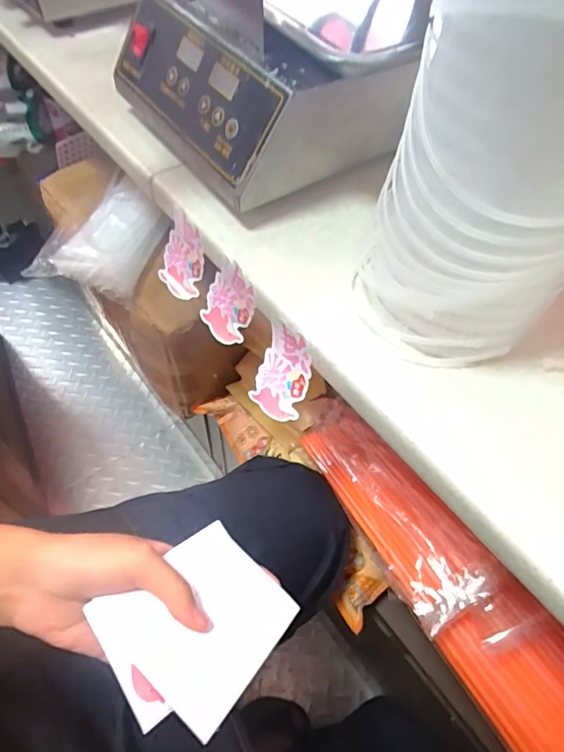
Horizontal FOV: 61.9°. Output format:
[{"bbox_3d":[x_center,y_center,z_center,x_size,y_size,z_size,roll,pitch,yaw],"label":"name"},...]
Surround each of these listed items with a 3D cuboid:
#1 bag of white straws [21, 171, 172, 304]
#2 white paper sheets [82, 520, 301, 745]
[{"bbox_3d":[-0.203,-0.170,0.563,0.114,0.040,0.180,19,57,9],"label":"bag of white straws"},{"bbox_3d":[-0.053,0.158,0.302,0.093,0.006,0.108,45,50,14],"label":"white paper sheets"}]

